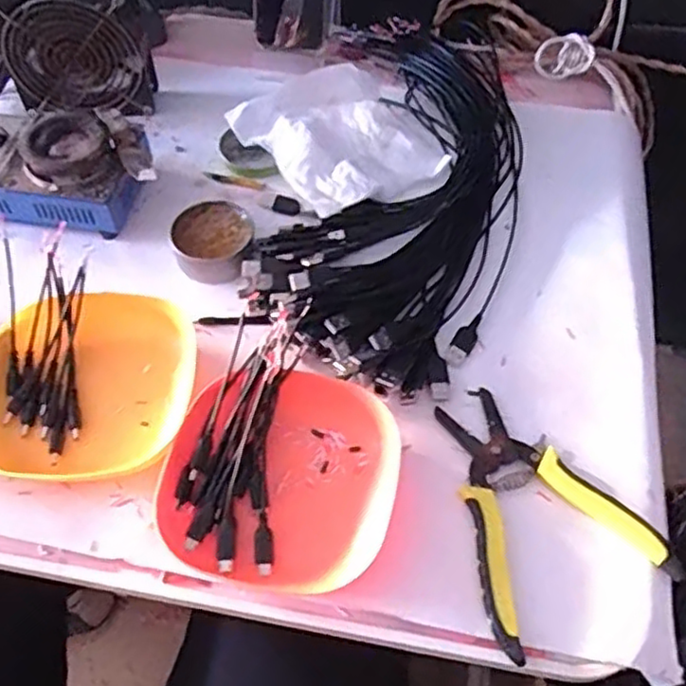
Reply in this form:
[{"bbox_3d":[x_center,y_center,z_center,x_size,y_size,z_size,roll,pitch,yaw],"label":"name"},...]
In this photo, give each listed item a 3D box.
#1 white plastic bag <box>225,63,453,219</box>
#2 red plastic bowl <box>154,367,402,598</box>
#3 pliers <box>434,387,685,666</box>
[{"bbox_3d":[0.004,-0.178,0.606,0.168,0.037,0.151,-21,57,-13],"label":"white plastic bag"},{"bbox_3d":[-0.037,0.082,0.433,0.133,0.034,0.139,-1,55,1],"label":"red plastic bowl"},{"bbox_3d":[0.119,0.096,0.434,0.116,0.010,0.157,-18,56,-11],"label":"pliers"}]

